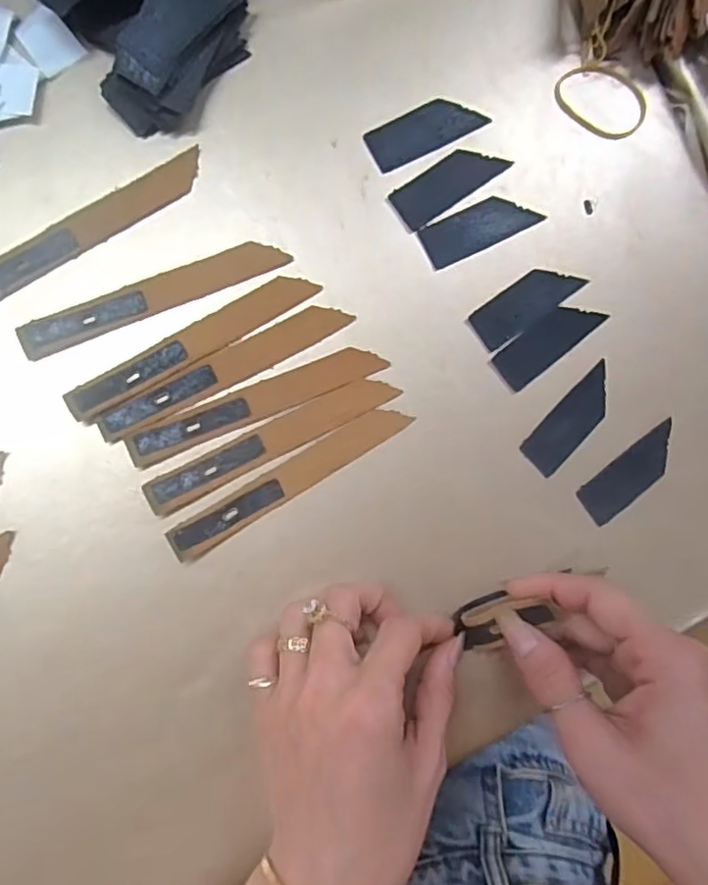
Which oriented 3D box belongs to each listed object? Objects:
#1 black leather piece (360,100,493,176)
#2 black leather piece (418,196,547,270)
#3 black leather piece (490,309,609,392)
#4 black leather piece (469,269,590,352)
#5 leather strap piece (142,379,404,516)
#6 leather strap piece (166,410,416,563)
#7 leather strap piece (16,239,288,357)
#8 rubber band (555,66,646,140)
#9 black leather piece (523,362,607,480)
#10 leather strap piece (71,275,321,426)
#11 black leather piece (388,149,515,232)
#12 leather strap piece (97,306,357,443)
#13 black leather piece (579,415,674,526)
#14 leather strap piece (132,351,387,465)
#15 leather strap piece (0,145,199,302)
[{"bbox_3d":[0.036,-0.161,0.316,0.061,0.004,0.023,-30,92,-9],"label":"black leather piece"},{"bbox_3d":[0.065,-0.111,0.317,0.063,0.004,0.023,-27,91,-10],"label":"black leather piece"},{"bbox_3d":[0.101,-0.053,0.319,0.063,0.004,0.022,-38,93,-9],"label":"black leather piece"},{"bbox_3d":[0.089,-0.073,0.318,0.062,0.004,0.022,-36,93,-9],"label":"black leather piece"},{"bbox_3d":[-0.038,-0.002,0.291,0.124,0.004,0.018,-27,91,-10],"label":"leather strap piece"},{"bbox_3d":[-0.028,0.017,0.291,0.124,0.006,0.016,-30,92,-9],"label":"leather strap piece"},{"bbox_3d":[-0.092,-0.069,0.287,0.124,0.004,0.016,-24,91,-10],"label":"leather strap piece"},{"bbox_3d":[0.135,-0.186,0.335,0.051,0.004,0.042,35,82,-6],"label":"rubber band"},{"bbox_3d":[0.114,-0.012,0.318,0.063,0.004,0.022,-45,94,-9],"label":"black leather piece"},{"bbox_3d":[-0.074,-0.046,0.288,0.123,0.004,0.016,-32,92,-9],"label":"leather strap piece"},{"bbox_3d":[0.049,-0.134,0.316,0.063,0.004,0.023,-36,93,-9],"label":"black leather piece"},{"bbox_3d":[-0.060,-0.035,0.291,0.123,0.004,0.017,-29,92,-9],"label":"leather strap piece"},{"bbox_3d":[0.145,0.016,0.320,0.062,0.004,0.023,-39,93,-9],"label":"black leather piece"},{"bbox_3d":[-0.045,-0.020,0.291,0.124,0.004,0.017,-23,91,-10],"label":"leather strap piece"},{"bbox_3d":[-0.124,-0.098,0.284,0.123,0.004,0.019,-33,92,-9],"label":"leather strap piece"}]

